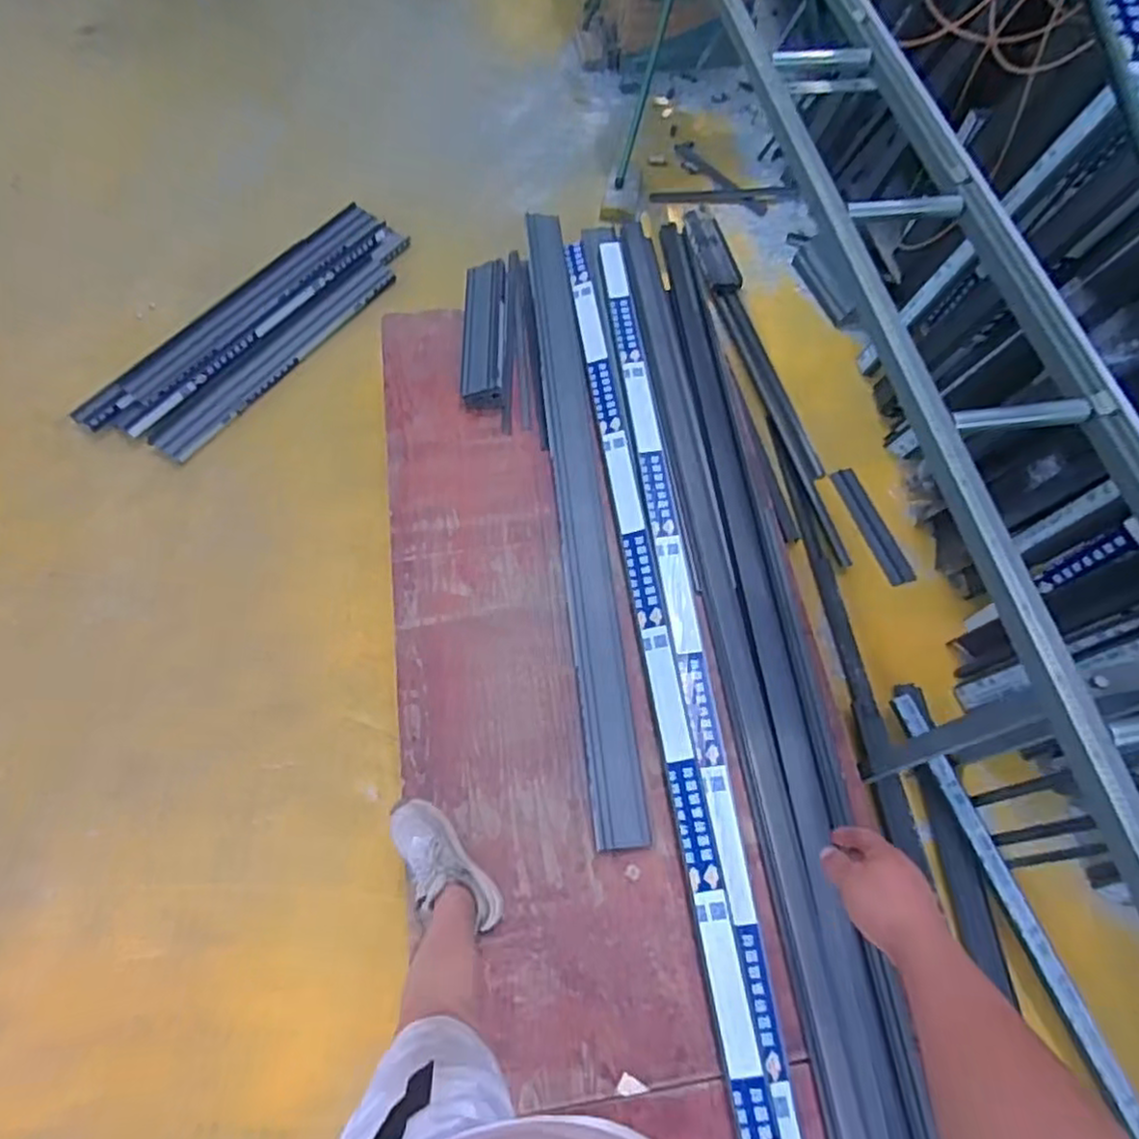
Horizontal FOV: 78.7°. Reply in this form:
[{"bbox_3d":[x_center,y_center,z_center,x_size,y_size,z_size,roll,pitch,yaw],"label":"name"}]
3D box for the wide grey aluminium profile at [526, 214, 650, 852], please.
[{"bbox_3d":[0.015,-0.272,1.696,0.116,0.038,1.692,-5,66,-4],"label":"wide grey aluminium profile"}]

